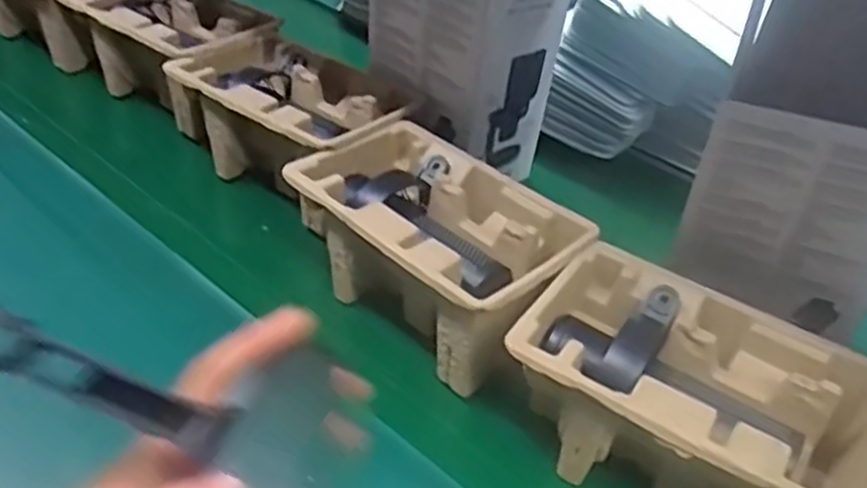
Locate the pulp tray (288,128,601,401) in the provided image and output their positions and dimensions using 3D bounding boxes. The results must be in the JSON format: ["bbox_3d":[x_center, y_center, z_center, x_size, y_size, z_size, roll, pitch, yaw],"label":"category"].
[{"bbox_3d":[-0.004,-0.002,0.640,0.155,0.105,0.239,-30,54,-35],"label":"pulp tray"}]

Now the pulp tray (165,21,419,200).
[{"bbox_3d":[-0.144,-0.126,0.776,0.240,0.109,0.169,36,49,28],"label":"pulp tray"}]

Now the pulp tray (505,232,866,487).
[{"bbox_3d":[0.173,0.111,0.525,0.224,0.104,0.141,27,45,20],"label":"pulp tray"}]

